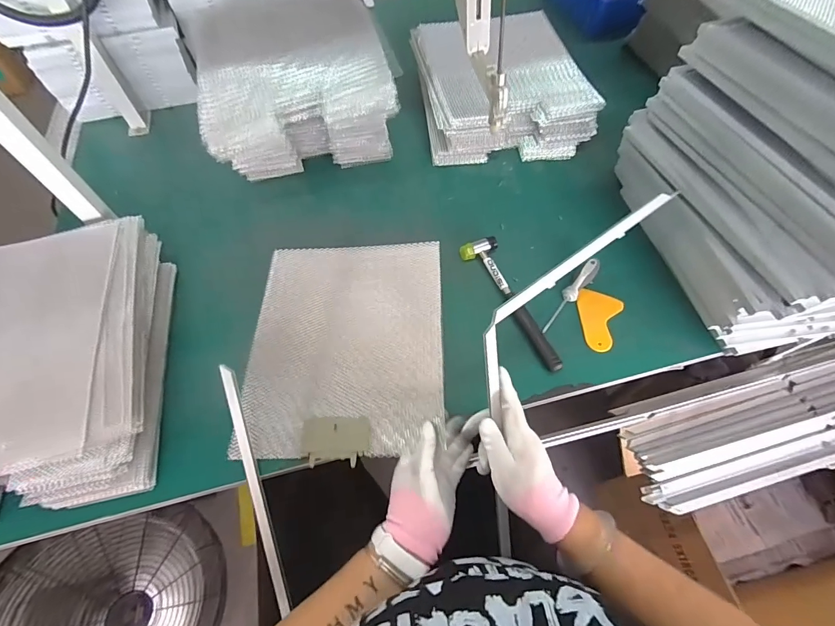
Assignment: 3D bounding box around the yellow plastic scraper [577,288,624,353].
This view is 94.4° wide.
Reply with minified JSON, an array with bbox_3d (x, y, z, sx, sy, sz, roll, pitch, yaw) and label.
[{"bbox_3d":[0.276,0.012,0.591,0.066,0.008,0.099,16,62,9],"label":"yellow plastic scraper"}]

